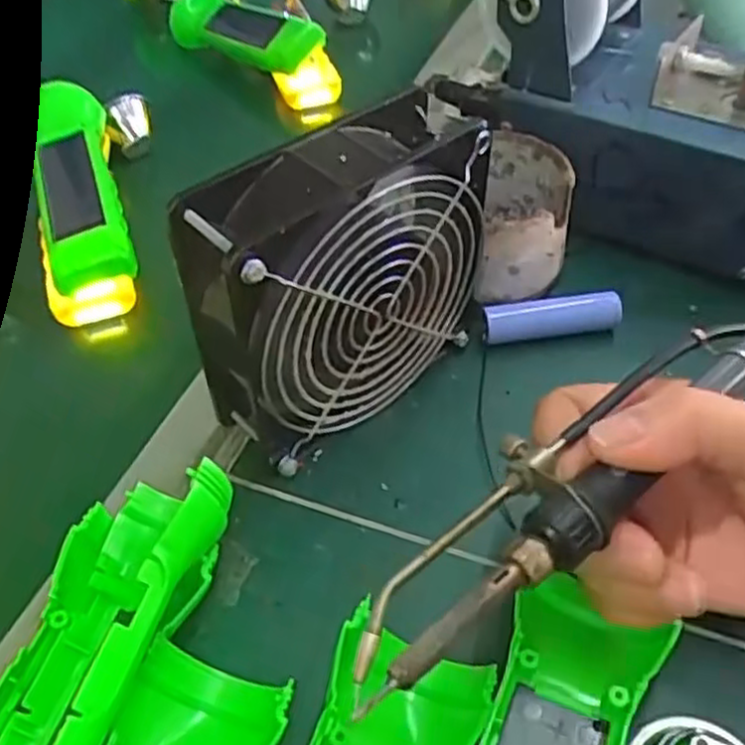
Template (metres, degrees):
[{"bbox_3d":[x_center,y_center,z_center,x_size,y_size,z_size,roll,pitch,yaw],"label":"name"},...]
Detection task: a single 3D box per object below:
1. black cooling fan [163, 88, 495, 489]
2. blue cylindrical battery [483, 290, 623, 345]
[{"bbox_3d":[-0.013,-0.030,0.301,0.124,0.123,0.047,-29,53,-23],"label":"black cooling fan"},{"bbox_3d":[0.085,-0.027,0.362,0.064,0.022,0.014,-7,47,-4],"label":"blue cylindrical battery"}]

